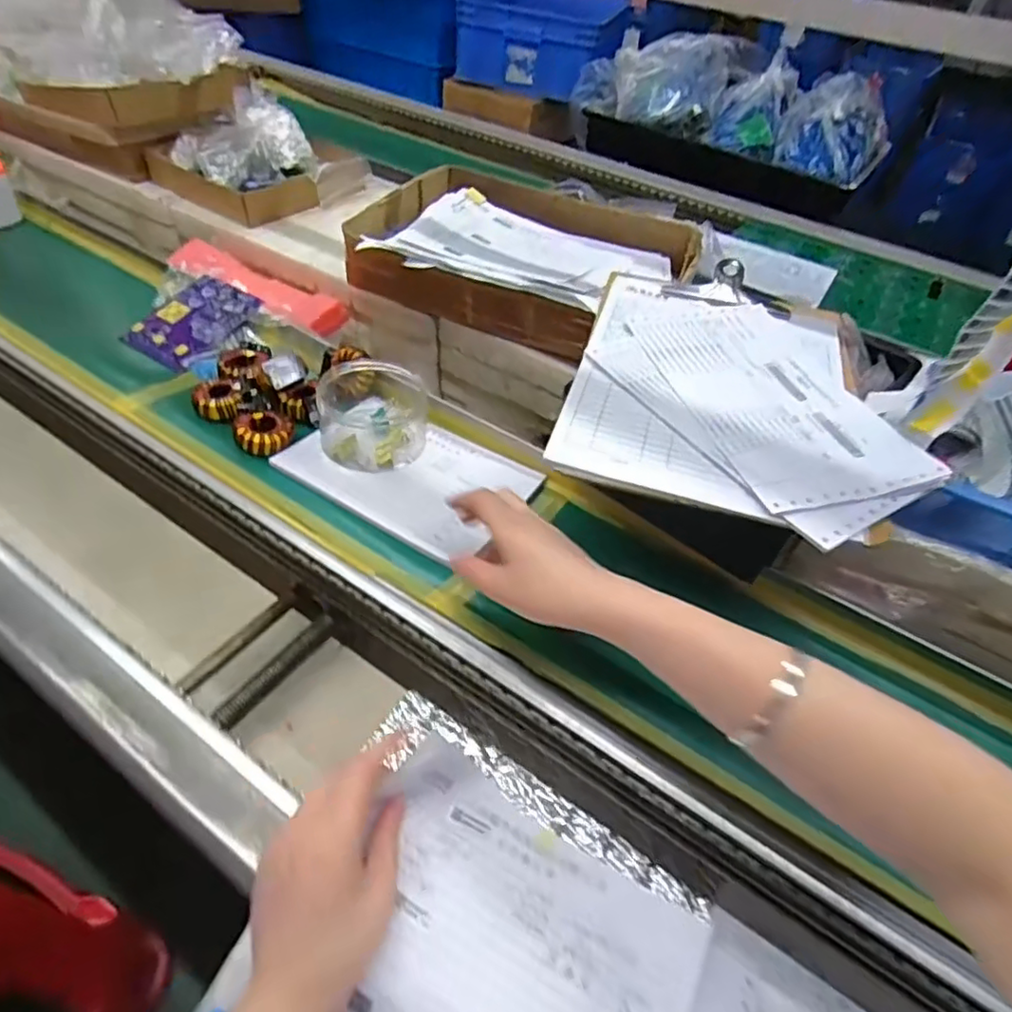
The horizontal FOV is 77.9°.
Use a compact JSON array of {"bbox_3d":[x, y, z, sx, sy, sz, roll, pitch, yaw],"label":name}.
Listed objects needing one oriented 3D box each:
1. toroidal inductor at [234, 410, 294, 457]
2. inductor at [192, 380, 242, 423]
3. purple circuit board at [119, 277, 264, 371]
[{"bbox_3d":[-0.218,-0.066,0.565,0.049,0.018,0.042,-12,49,-18],"label":"toroidal inductor"},{"bbox_3d":[-0.273,-0.099,0.594,0.042,0.019,0.045,-12,49,-18],"label":"inductor"},{"bbox_3d":[-0.340,-0.202,0.685,0.098,0.008,0.120,27,64,17],"label":"purple circuit board"}]

